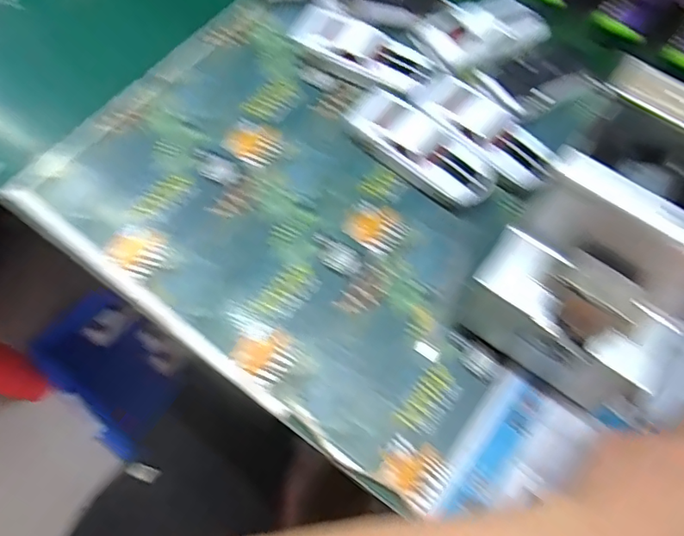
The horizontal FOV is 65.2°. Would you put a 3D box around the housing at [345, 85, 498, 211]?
[{"bbox_3d":[0.069,-0.103,0.478,0.139,0.031,0.059,40,68,14],"label":"housing"}]

